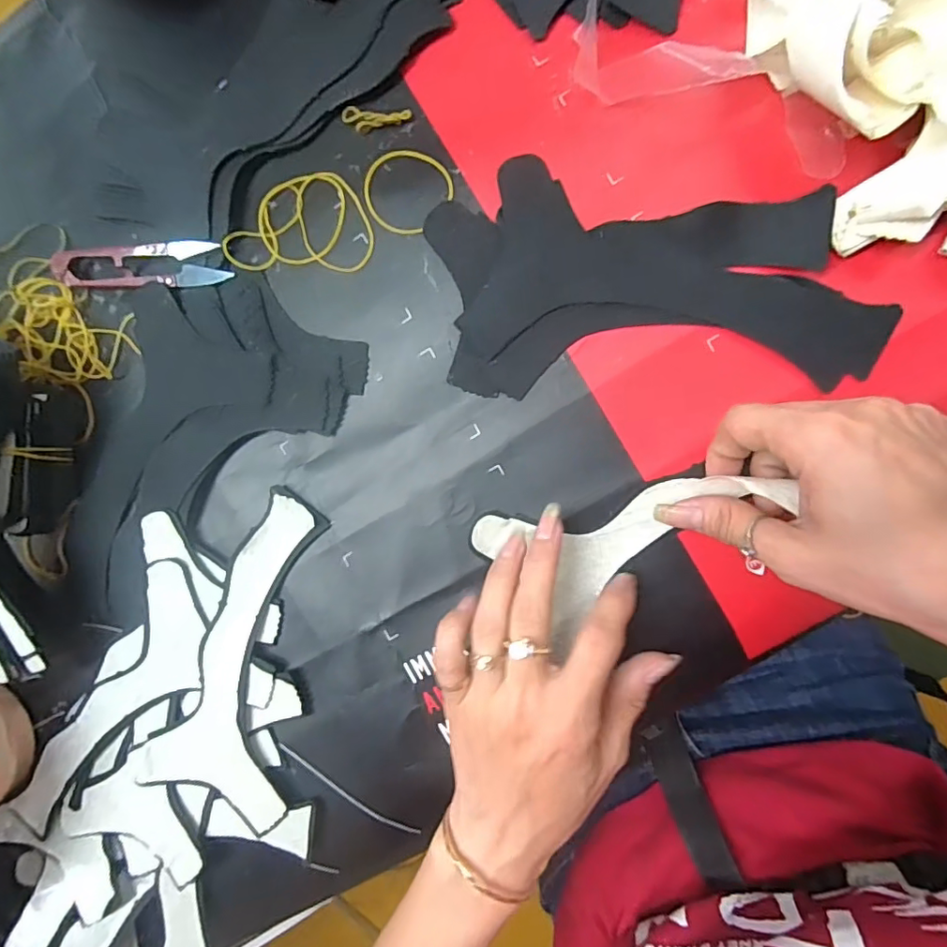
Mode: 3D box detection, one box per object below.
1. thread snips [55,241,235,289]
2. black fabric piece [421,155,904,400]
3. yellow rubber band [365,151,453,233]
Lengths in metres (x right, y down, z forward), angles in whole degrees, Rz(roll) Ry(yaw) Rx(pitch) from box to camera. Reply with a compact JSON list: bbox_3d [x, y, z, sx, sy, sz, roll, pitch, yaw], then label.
[{"bbox_3d":[-0.182,-0.115,0.294,0.098,0.011,0.023,3,93,8],"label":"thread snips"},{"bbox_3d":[0.085,-0.092,0.259,0.208,0.010,0.107,4,93,8],"label":"black fabric piece"},{"bbox_3d":[-0.036,-0.147,0.277,0.044,0.004,0.041,0,93,8],"label":"yellow rubber band"}]

